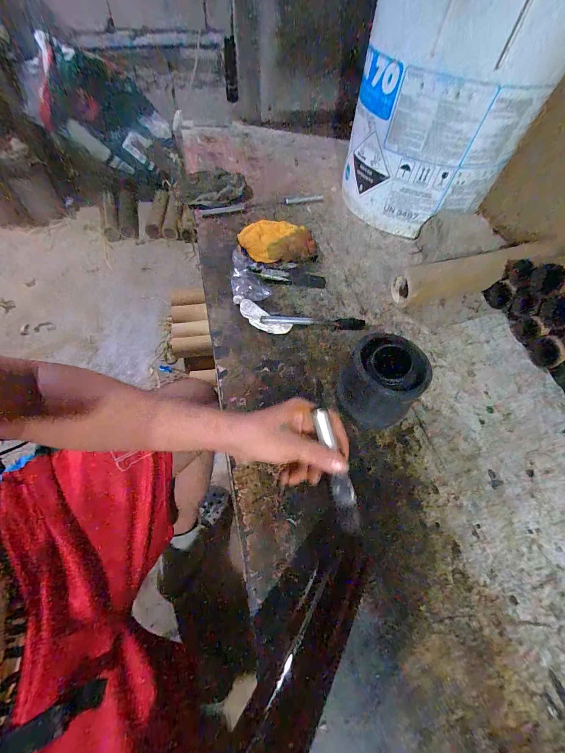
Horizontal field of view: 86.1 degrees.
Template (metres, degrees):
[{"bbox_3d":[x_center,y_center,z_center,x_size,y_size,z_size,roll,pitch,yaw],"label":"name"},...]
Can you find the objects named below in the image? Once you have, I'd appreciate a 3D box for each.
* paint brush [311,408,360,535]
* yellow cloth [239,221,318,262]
[{"bbox_3d":[0.060,0.105,0.327,0.022,0.009,0.147,-18,99,-15],"label":"paint brush"},{"bbox_3d":[-0.011,-0.293,0.651,0.157,0.023,0.148,-3,57,-9],"label":"yellow cloth"}]

